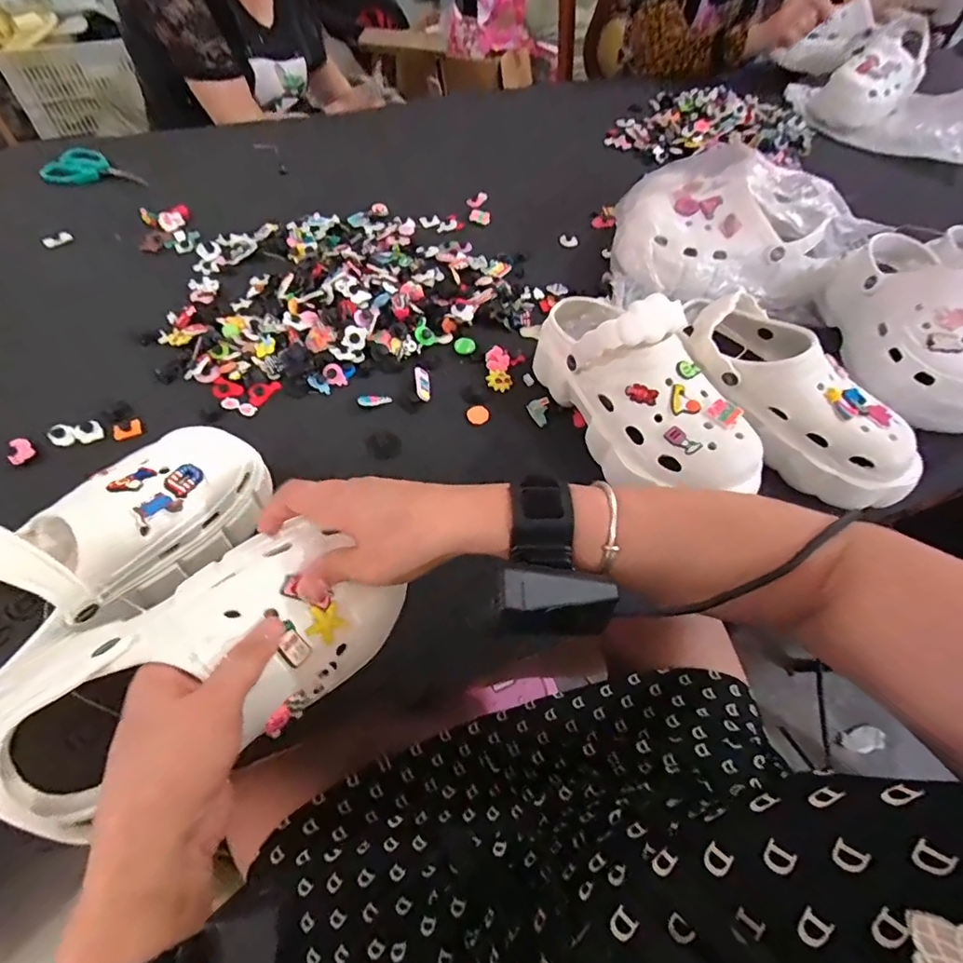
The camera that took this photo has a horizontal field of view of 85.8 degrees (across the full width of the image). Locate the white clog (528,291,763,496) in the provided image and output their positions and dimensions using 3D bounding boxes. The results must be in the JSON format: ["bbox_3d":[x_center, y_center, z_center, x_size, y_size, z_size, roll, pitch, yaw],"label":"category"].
[{"bbox_3d":[0.153,-0.090,0.486,0.108,0.127,0.245,-18,60,-14],"label":"white clog"}]

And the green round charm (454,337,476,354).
[{"bbox_3d":[-0.019,-0.158,0.600,0.024,0.006,0.023,1,57,-2],"label":"green round charm"}]

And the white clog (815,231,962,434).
[{"bbox_3d":[0.483,-0.161,0.569,0.103,0.103,0.216,-10,58,-9],"label":"white clog"}]

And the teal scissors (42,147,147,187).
[{"bbox_3d":[-0.571,-0.448,0.754,0.151,0.013,0.081,27,60,14],"label":"teal scissors"}]

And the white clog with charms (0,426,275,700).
[{"bbox_3d":[-0.270,0.038,0.359,0.093,0.110,0.242,30,60,16],"label":"white clog with charms"}]

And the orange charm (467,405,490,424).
[{"bbox_3d":[-0.003,-0.071,0.547,0.022,0.004,0.022,1,57,-2],"label":"orange charm"}]

